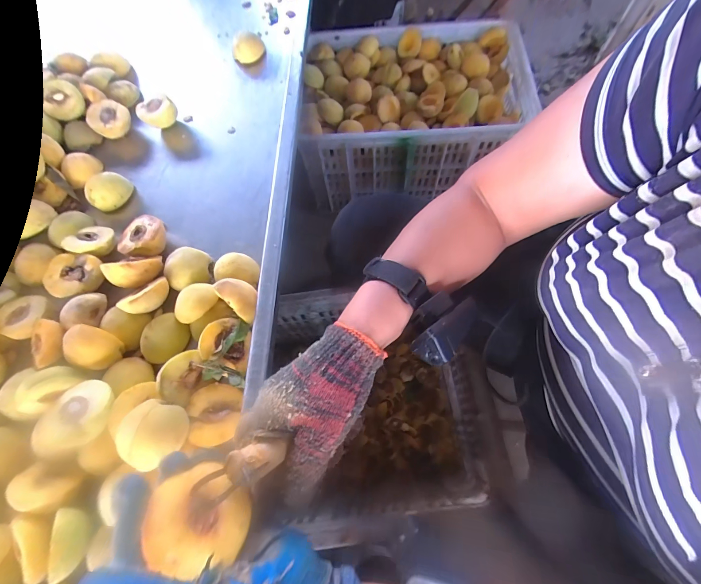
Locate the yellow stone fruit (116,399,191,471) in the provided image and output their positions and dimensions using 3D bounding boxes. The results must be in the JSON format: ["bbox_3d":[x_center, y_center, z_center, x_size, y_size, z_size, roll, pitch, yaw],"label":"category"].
[{"bbox_3d":[-0.190,0.136,0.306,0.057,0.045,0.052,-2,69,4],"label":"yellow stone fruit"}]

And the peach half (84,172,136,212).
[{"bbox_3d":[-0.361,-0.150,0.475,0.046,0.035,0.061,40,77,17],"label":"peach half"}]

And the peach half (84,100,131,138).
[{"bbox_3d":[-0.396,-0.284,0.526,0.059,0.031,0.059,2,81,-15],"label":"peach half"}]

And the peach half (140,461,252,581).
[{"bbox_3d":[-0.102,0.151,0.213,0.057,0.032,0.055,40,40,17],"label":"peach half"}]

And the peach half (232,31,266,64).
[{"bbox_3d":[-0.189,-0.449,0.591,0.061,0.035,0.043,-23,69,-4],"label":"peach half"}]

